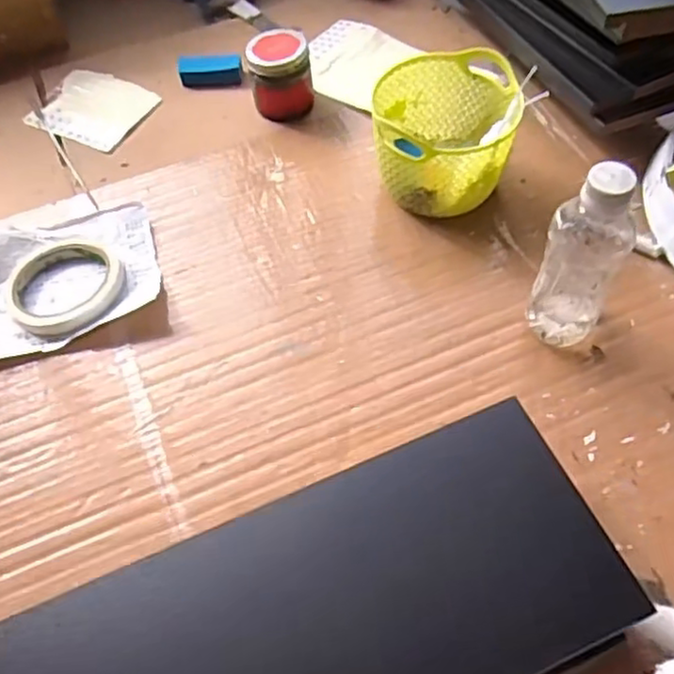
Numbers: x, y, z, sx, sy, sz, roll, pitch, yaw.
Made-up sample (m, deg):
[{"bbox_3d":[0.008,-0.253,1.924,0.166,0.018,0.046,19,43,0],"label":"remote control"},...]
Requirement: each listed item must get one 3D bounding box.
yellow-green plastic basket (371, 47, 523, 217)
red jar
[{"bbox_3d":[0.091,-0.181,0.621,0.120,0.099,0.128,-4,58,-1],"label":"yellow-green plastic basket"},{"bbox_3d":[-0.060,-0.274,0.716,0.064,0.081,0.062,-13,58,-6],"label":"red jar"}]

